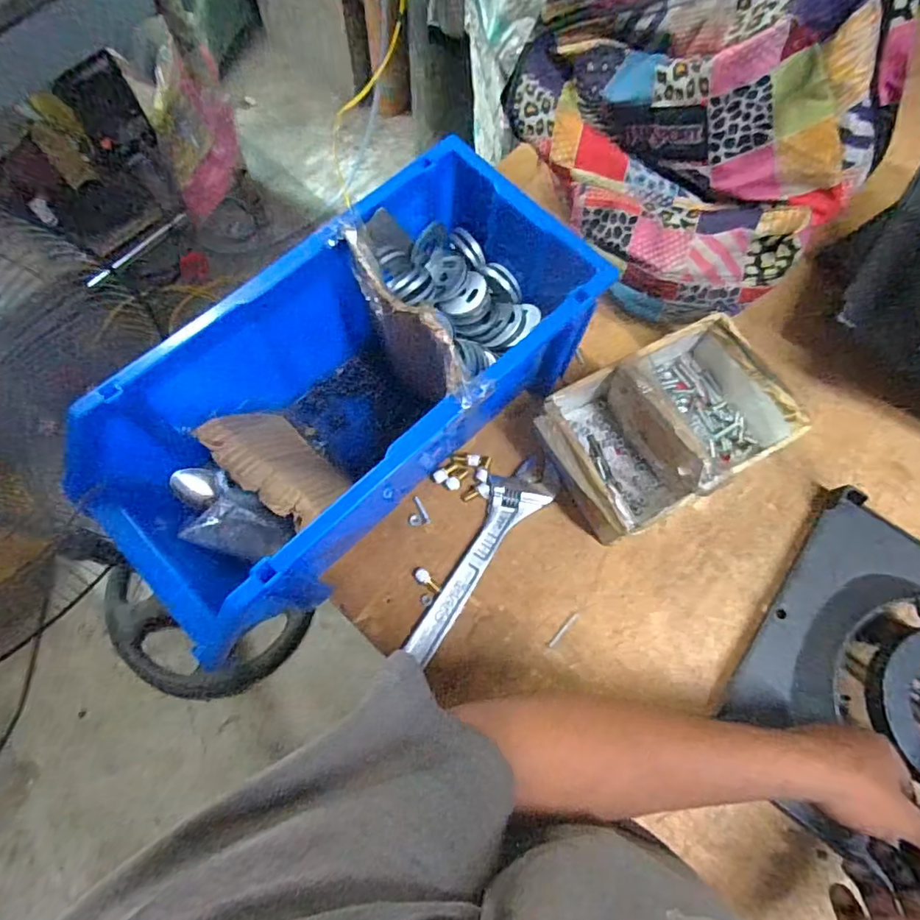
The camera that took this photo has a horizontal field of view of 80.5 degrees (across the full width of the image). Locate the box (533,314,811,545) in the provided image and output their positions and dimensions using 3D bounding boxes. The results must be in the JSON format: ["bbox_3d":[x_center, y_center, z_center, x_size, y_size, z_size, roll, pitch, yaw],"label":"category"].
[{"bbox_3d":[0.203,-0.032,0.549,0.232,0.093,0.155,-27,75,-10],"label":"box"}]

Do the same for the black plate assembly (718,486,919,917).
[{"bbox_3d":[0.429,0.213,0.468,0.304,0.094,0.279,37,75,9],"label":"black plate assembly"}]

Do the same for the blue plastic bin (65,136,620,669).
[{"bbox_3d":[-0.100,-0.052,0.495,0.441,0.175,0.213,-40,78,-13],"label":"blue plastic bin"}]

